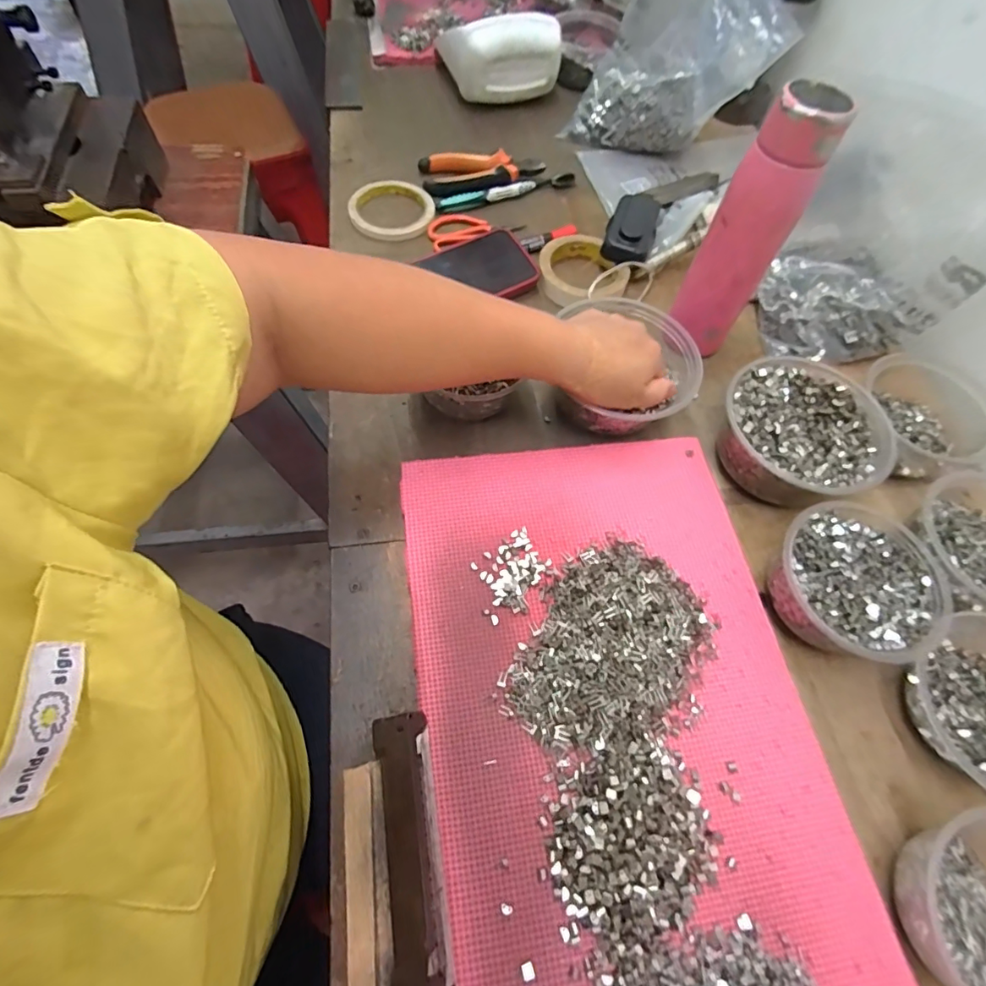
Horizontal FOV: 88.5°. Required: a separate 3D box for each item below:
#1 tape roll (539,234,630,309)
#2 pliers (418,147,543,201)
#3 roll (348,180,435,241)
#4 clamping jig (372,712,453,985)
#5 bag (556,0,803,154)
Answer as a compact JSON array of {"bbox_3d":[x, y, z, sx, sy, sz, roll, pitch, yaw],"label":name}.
[{"bbox_3d":[0.093,-0.244,0.561,0.093,0.028,0.097,2,63,-4],"label":"tape roll"},{"bbox_3d":[-0.012,-0.399,0.630,0.148,0.031,0.068,-11,64,-10],"label":"pliers"},{"bbox_3d":[-0.121,-0.339,0.598,0.097,0.014,0.109,-13,65,-11],"label":"roll"},{"bbox_3d":[-0.047,0.223,0.295,0.032,0.023,0.171,-7,63,-8],"label":"clamping jig"},{"bbox_3d":[0.227,-0.556,0.633,0.233,0.180,0.136,10,62,1],"label":"bag"}]

